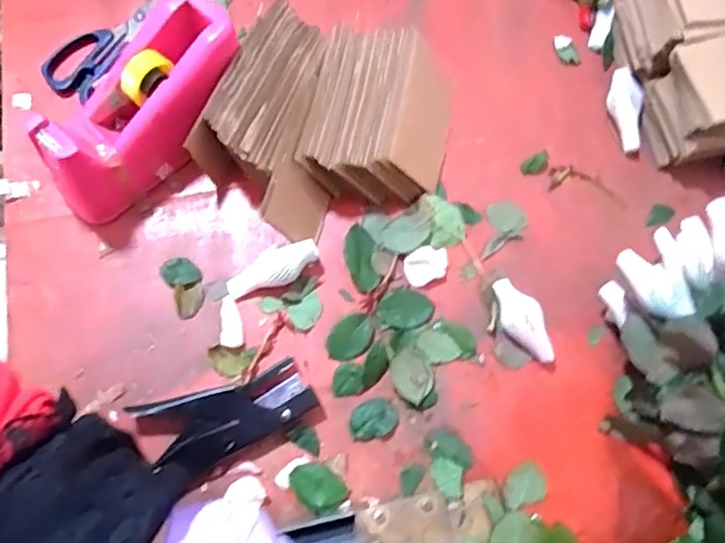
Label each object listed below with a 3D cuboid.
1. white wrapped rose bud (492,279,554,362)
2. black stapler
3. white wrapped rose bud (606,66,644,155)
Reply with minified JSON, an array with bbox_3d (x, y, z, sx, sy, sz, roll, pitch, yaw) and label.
[{"bbox_3d":[0.141,0.044,0.531,0.032,0.035,0.078,-18,76,-7],"label":"white wrapped rose bud"},{"bbox_3d":[-0.110,0.120,0.499,0.135,0.027,0.064,-22,76,-8],"label":"black stapler"},{"bbox_3d":[0.262,-0.160,0.598,0.026,0.023,0.081,-8,93,-4],"label":"white wrapped rose bud"}]

